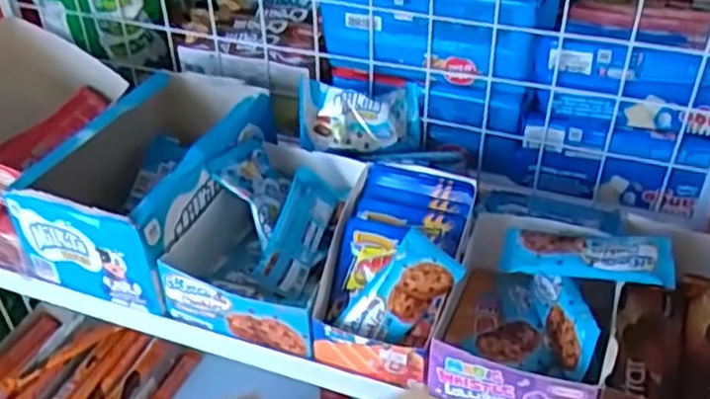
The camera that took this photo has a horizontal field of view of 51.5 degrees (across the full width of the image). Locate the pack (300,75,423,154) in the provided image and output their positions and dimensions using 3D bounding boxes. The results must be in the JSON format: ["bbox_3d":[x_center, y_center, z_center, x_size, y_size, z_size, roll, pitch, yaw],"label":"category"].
[{"bbox_3d":[0.009,-0.083,0.743,0.135,0.068,0.033,1,10,-17],"label":"pack"}]

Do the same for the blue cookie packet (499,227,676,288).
[{"bbox_3d":[0.184,0.044,0.585,0.127,0.024,0.058,13,41,18],"label":"blue cookie packet"}]

